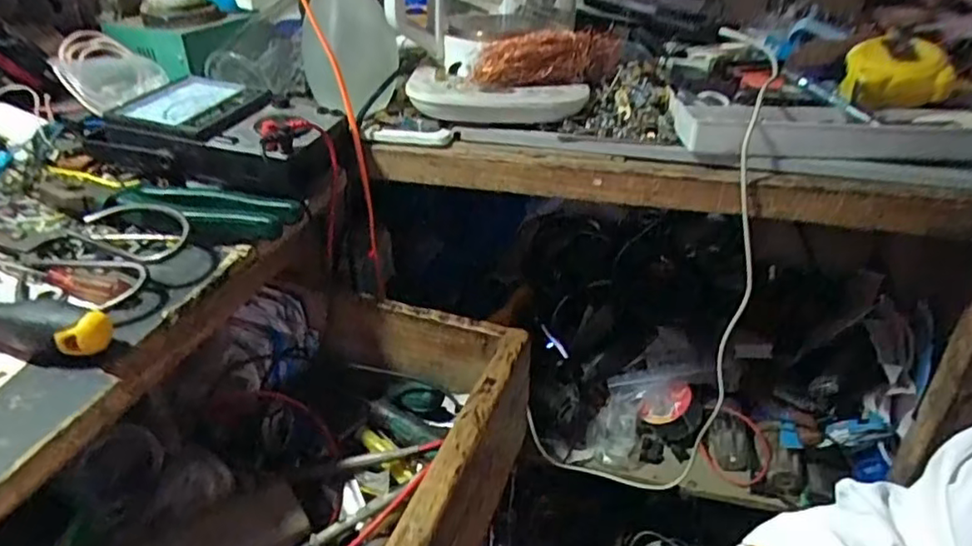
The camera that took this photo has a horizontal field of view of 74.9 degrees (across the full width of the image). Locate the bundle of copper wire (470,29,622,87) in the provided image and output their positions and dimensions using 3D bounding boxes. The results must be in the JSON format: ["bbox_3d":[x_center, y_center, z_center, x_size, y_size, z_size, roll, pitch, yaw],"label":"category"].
[{"bbox_3d":[0.066,-0.204,0.591,0.167,0.042,0.056,-15,36,-23],"label":"bundle of copper wire"}]

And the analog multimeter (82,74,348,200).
[{"bbox_3d":[-0.210,-0.117,0.531,0.191,0.049,0.120,11,36,14],"label":"analog multimeter"}]

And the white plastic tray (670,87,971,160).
[{"bbox_3d":[0.292,-0.119,0.511,0.262,0.032,0.070,4,33,6],"label":"white plastic tray"}]

